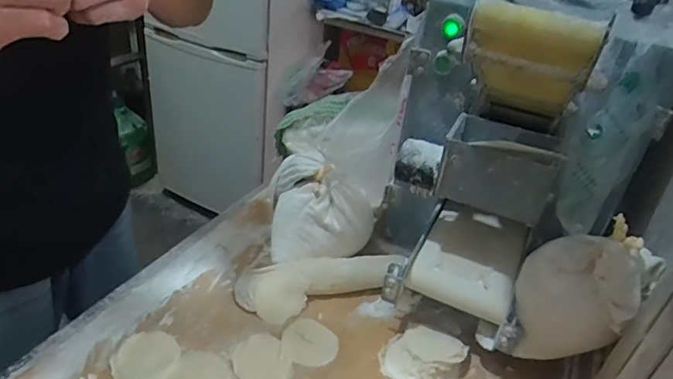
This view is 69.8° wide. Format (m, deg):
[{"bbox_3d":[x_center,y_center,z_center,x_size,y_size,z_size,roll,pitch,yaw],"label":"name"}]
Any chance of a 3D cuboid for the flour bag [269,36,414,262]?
[{"bbox_3d":[0.004,-0.050,0.725,0.187,0.282,0.145,3,34,-7],"label":"flour bag"}]

